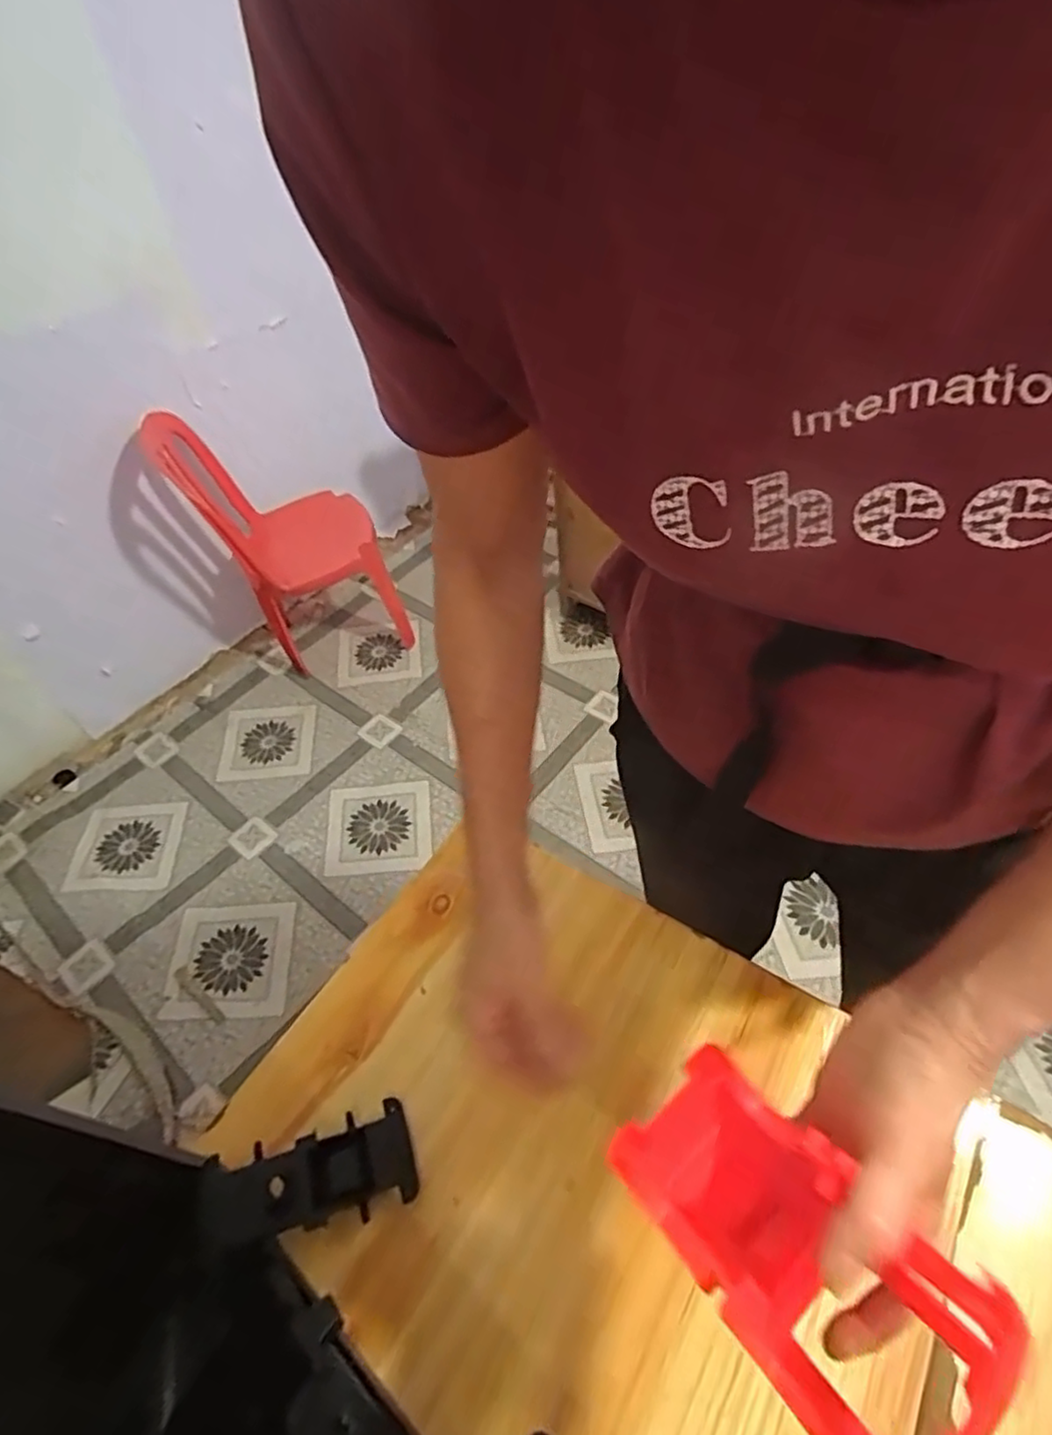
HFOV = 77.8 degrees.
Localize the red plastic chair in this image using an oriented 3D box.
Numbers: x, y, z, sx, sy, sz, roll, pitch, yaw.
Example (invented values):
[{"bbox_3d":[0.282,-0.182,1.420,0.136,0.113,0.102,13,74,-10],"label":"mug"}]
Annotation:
[{"bbox_3d":[-0.566,-0.436,1.567,0.402,0.566,0.301,-20,50,-9],"label":"red plastic chair"}]

